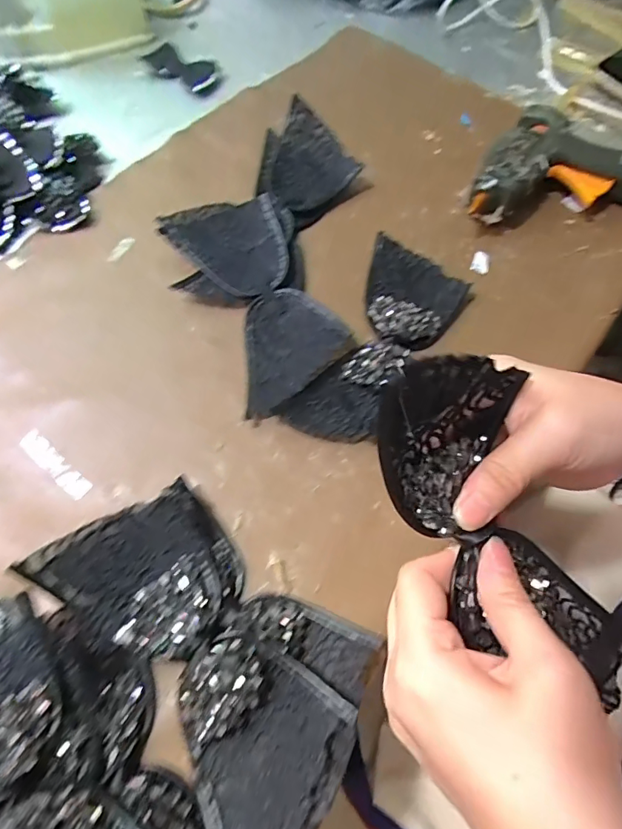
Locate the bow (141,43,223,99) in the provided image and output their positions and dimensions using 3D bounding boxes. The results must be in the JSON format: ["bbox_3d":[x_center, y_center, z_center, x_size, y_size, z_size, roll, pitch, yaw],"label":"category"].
[{"bbox_3d":[-0.148,-0.404,0.549,0.090,0.021,0.047,38,69,18],"label":"bow"}]

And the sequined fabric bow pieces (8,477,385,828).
[{"bbox_3d":[-0.063,0.132,0.269,0.201,0.035,0.129,37,68,17],"label":"sequined fabric bow pieces"}]

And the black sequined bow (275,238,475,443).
[{"bbox_3d":[0.060,-0.059,0.379,0.086,0.015,0.199,24,65,12],"label":"black sequined bow"}]

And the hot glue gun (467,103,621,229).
[{"bbox_3d":[0.247,-0.211,0.441,0.165,0.049,0.158,29,66,14],"label":"hot glue gun"}]

